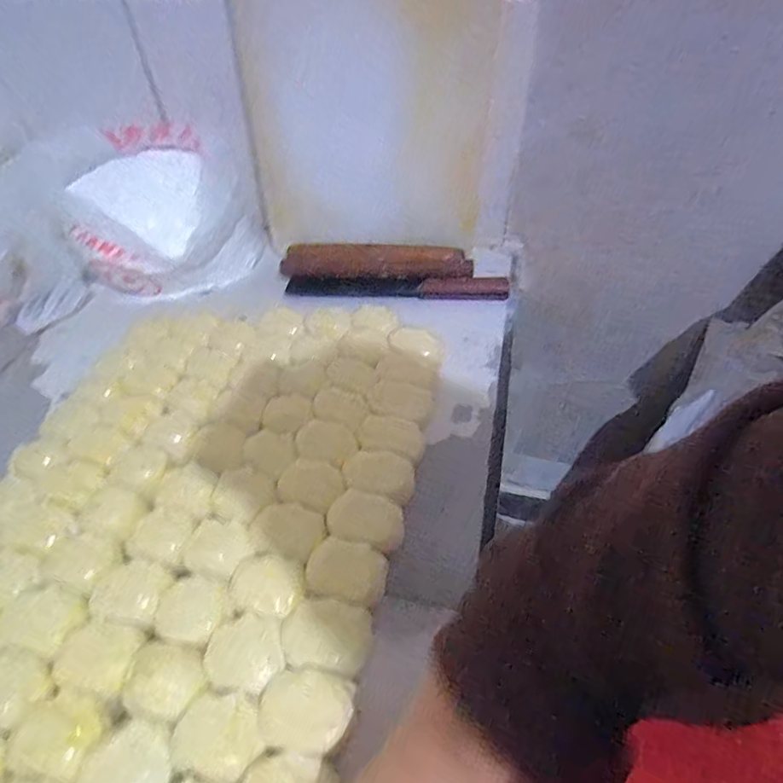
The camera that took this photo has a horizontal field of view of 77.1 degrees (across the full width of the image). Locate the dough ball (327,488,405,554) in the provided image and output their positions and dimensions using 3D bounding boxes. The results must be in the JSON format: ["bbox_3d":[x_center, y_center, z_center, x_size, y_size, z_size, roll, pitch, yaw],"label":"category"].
[{"bbox_3d":[-0.021,0.118,0.434,0.064,0.034,0.044,13,50,14],"label":"dough ball"}]

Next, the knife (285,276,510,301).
[{"bbox_3d":[0.009,-0.139,0.661,0.289,0.022,0.032,-1,48,2],"label":"knife"}]

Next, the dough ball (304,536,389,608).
[{"bbox_3d":[-0.035,0.153,0.407,0.063,0.034,0.046,9,50,11],"label":"dough ball"}]

